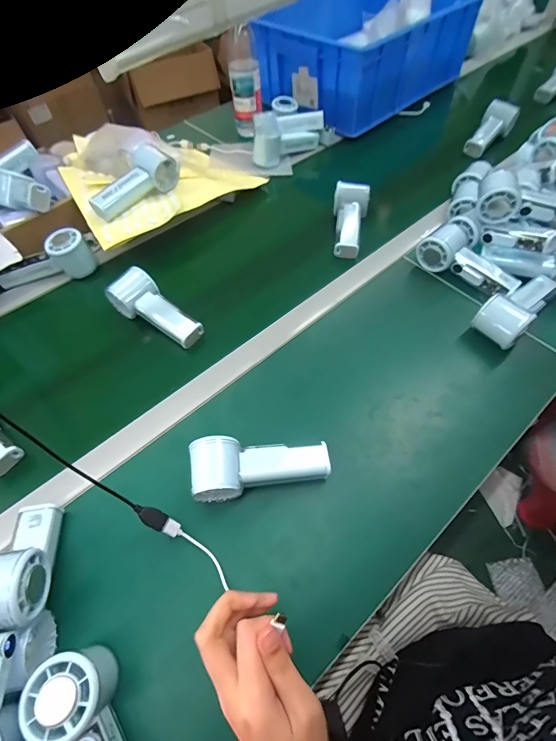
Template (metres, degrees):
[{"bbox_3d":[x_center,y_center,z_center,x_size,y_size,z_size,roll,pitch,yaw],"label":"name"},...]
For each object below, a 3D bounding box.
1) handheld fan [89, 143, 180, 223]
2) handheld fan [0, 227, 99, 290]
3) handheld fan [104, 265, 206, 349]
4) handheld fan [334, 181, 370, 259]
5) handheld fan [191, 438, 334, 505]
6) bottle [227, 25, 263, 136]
[{"bbox_3d":[-0.247,-0.314,0.618,0.154,0.047,0.080,-40,65,-22],"label":"handheld fan"},{"bbox_3d":[-0.368,-0.169,0.589,0.146,0.059,0.053,-31,64,-19],"label":"handheld fan"},{"bbox_3d":[-0.177,-0.084,0.552,0.146,0.057,0.058,33,64,20],"label":"handheld fan"},{"bbox_3d":[0.120,-0.262,0.643,0.059,0.046,0.135,13,59,4],"label":"handheld fan"},{"bbox_3d":[-0.018,0.102,0.413,0.152,0.047,0.064,-9,59,-7],"label":"handheld fan"},{"bbox_3d":[-0.070,-0.613,0.802,0.064,0.177,0.070,-7,57,-3],"label":"bottle"}]

